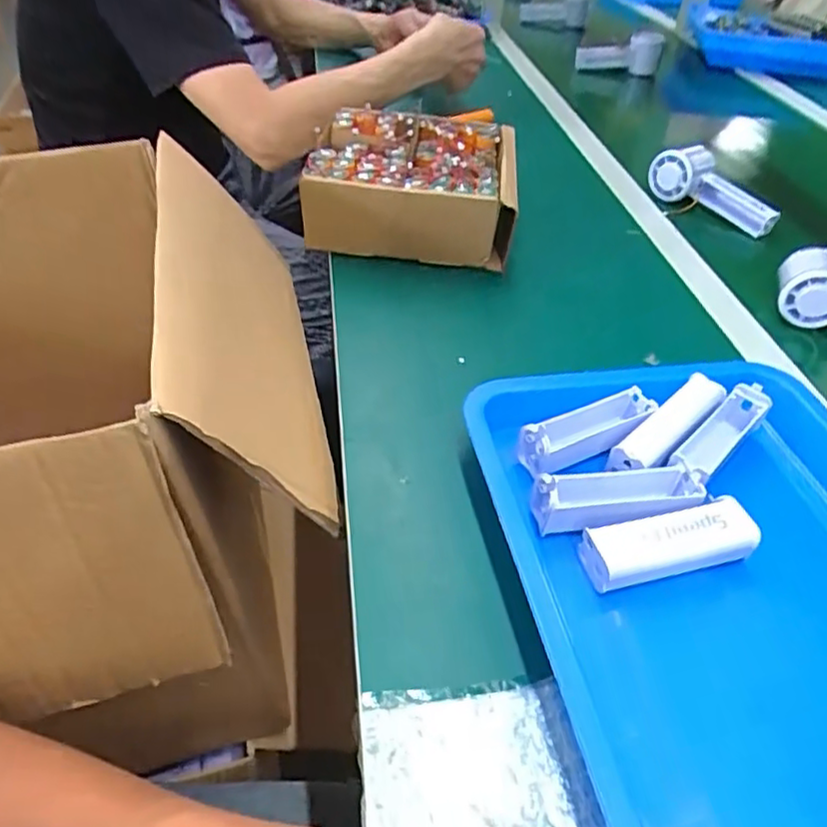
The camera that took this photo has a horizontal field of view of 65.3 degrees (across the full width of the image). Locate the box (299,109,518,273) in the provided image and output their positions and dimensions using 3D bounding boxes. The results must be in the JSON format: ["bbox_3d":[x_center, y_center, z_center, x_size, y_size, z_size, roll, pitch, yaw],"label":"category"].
[{"bbox_3d":[0.000,-0.236,0.666,0.200,0.081,0.200,6,43,2],"label":"box"}]

